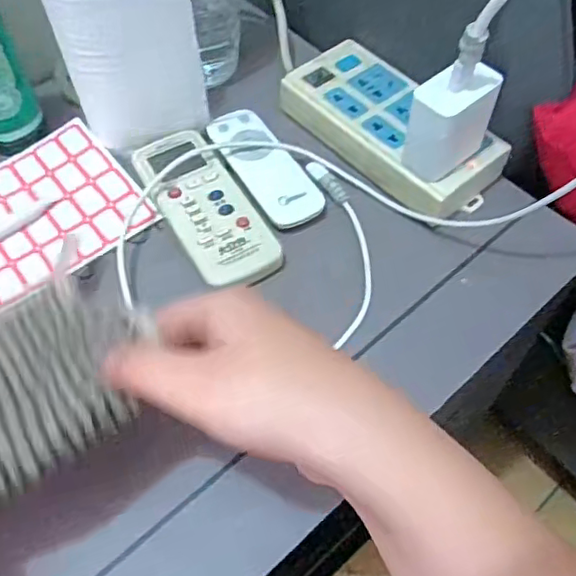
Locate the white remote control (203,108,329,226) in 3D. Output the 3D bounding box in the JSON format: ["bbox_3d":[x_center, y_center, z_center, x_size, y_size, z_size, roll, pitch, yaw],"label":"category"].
[{"bbox_3d":[-0.018,-0.089,0.446,0.042,0.009,0.112,-28,63,-16],"label":"white remote control"}]

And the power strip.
[{"bbox_3d":[0.073,-0.118,0.451,0.077,0.030,0.161,-36,66,-20],"label":"power strip"}]

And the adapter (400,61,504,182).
[{"bbox_3d":[0.103,-0.107,0.397,0.055,0.062,0.033,-36,63,-21],"label":"adapter"}]

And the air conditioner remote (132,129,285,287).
[{"bbox_3d":[-0.056,-0.055,0.424,0.054,0.014,0.133,-27,63,-16],"label":"air conditioner remote"}]

